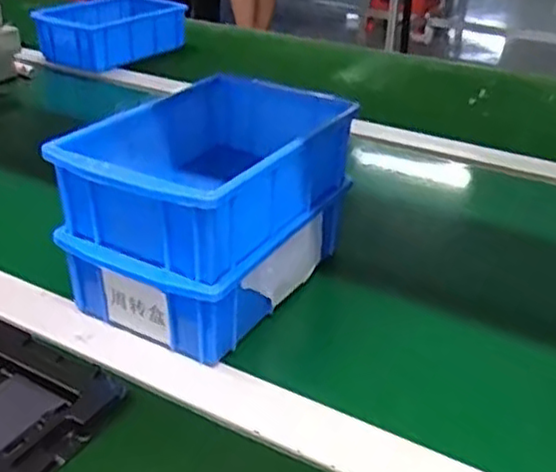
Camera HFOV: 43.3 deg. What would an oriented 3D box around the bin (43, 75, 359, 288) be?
[{"bbox_3d":[-0.045,-0.047,0.507,0.134,0.070,0.201,19,35,26],"label":"bin"}]

